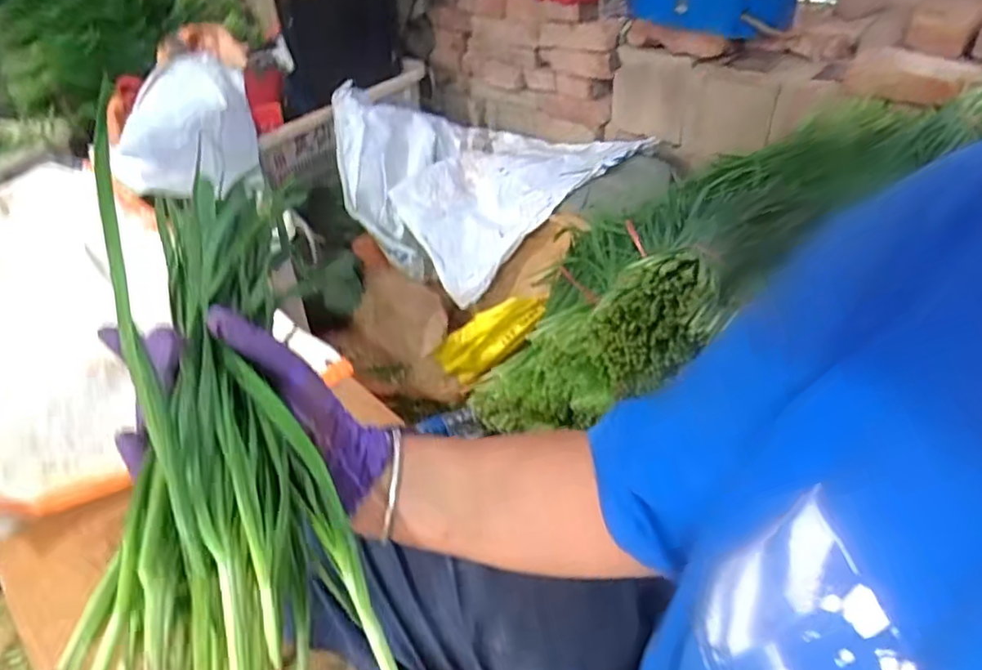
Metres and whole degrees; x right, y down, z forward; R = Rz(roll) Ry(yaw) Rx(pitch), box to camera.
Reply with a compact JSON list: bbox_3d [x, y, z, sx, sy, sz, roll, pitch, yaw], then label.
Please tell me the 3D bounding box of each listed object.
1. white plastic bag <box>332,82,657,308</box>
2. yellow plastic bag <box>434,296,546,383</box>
[{"bbox_3d":[-0.051,-0.422,1.540,0.611,0.216,0.598,-29,47,-25],"label":"white plastic bag"},{"bbox_3d":[0.004,0.002,1.122,0.226,0.091,0.050,-36,38,19],"label":"yellow plastic bag"}]

